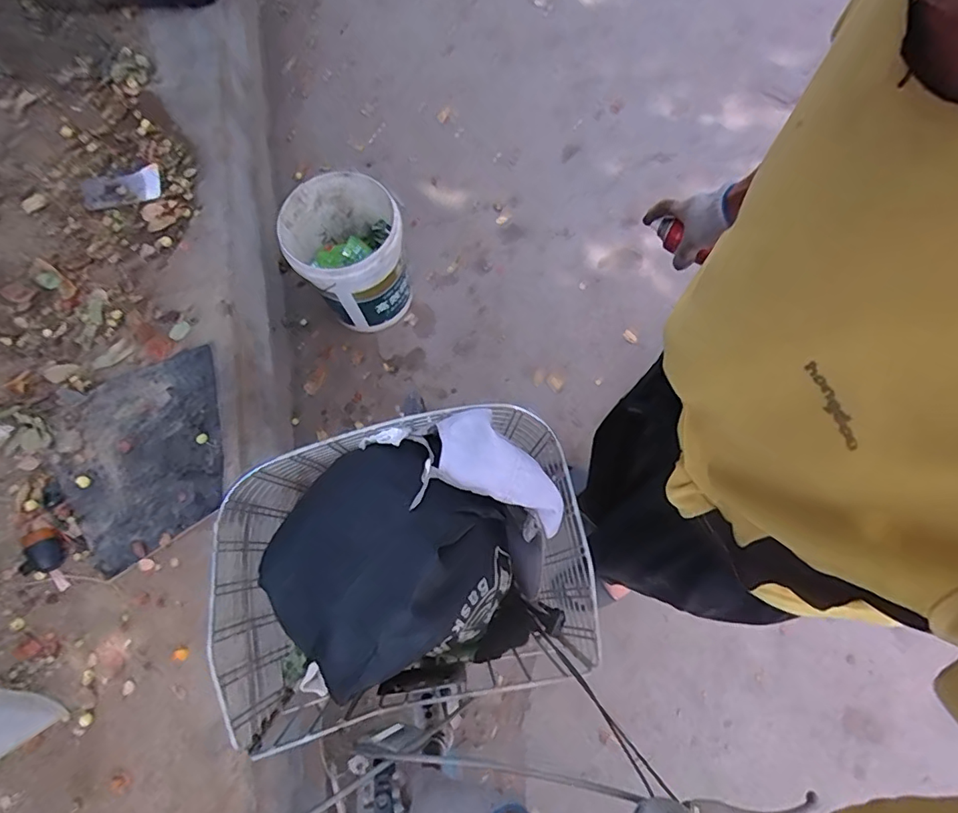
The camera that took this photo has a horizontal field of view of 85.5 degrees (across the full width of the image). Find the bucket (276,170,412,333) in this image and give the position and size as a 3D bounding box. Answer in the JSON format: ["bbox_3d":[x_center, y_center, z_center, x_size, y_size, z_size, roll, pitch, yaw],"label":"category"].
[{"bbox_3d":[-0.359,-0.410,1.462,0.294,0.349,0.296,1,73,-2],"label":"bucket"}]

